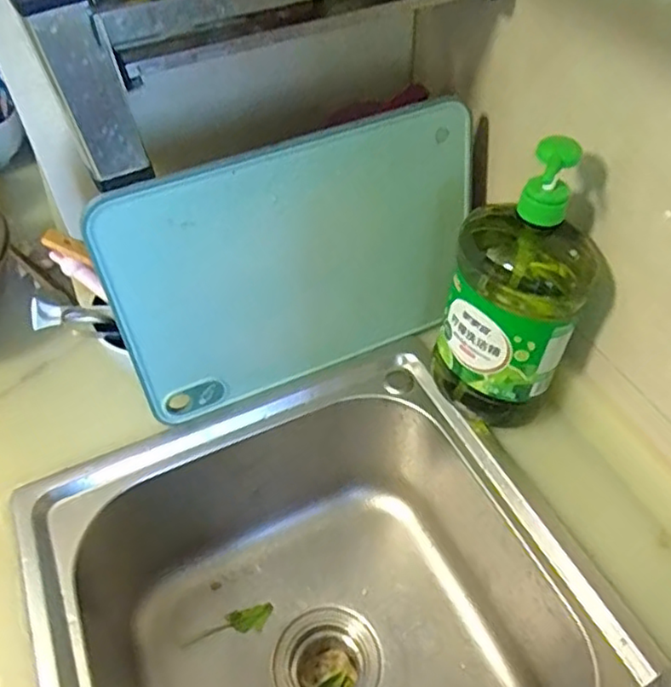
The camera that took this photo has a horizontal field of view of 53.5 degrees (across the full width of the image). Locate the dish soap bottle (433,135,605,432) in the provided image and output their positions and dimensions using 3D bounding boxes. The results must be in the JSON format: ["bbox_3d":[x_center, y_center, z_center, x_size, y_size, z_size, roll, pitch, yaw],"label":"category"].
[{"bbox_3d":[0.153,-0.040,0.579,0.120,0.270,0.097,6,49,8],"label":"dish soap bottle"}]

